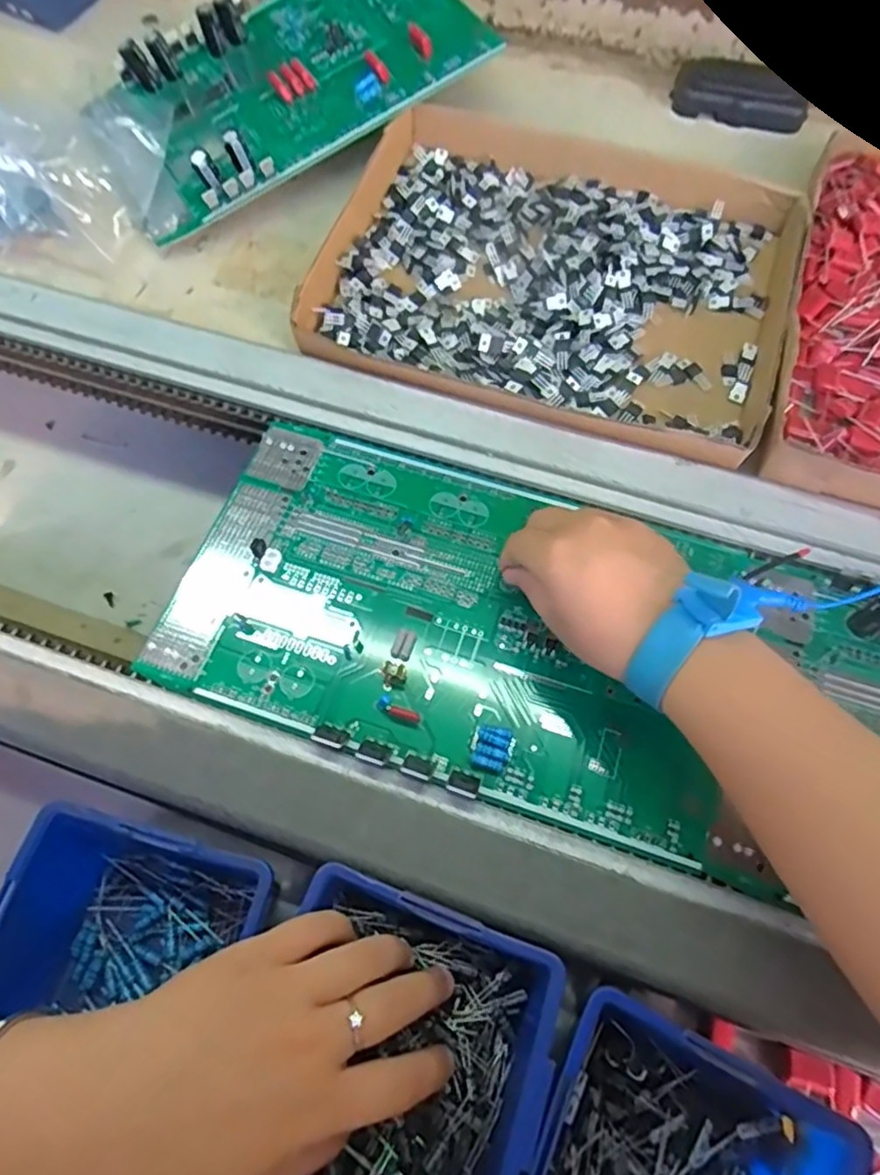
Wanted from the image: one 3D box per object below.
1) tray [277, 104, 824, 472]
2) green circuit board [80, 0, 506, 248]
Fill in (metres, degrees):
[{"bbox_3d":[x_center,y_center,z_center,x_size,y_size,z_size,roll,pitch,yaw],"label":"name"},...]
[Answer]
[{"bbox_3d":[0.086,-0.234,0.453,0.308,0.031,0.265,16,65,9],"label":"tray"},{"bbox_3d":[-0.124,-0.405,0.504,0.315,0.051,0.195,-37,72,-6],"label":"green circuit board"}]

